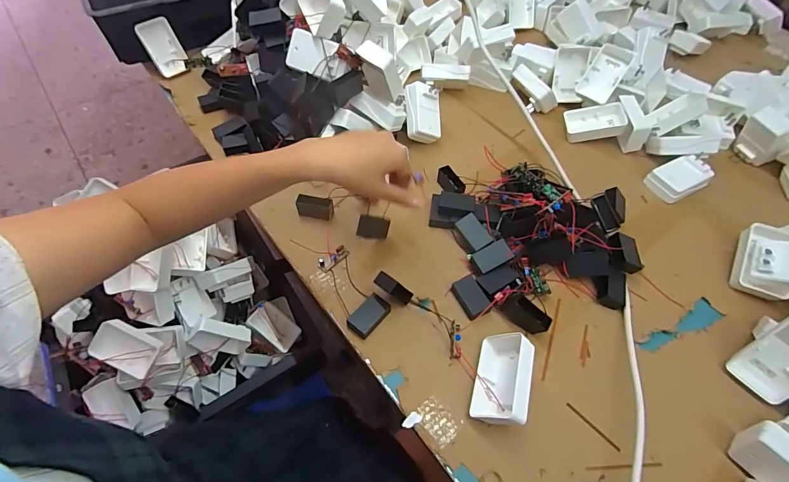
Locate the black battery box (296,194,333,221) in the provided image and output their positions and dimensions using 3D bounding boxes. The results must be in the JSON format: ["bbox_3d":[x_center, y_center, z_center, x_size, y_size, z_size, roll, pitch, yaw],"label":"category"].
[{"bbox_3d":[-0.112,-0.048,0.556,0.050,0.031,0.021,9,56,5],"label":"black battery box"}]

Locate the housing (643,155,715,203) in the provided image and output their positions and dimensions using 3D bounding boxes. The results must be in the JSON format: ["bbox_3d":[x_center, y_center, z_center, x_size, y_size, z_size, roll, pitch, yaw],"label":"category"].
[{"bbox_3d":[0.441,-0.096,0.607,0.084,0.030,0.054,-19,58,-14],"label":"housing"}]

